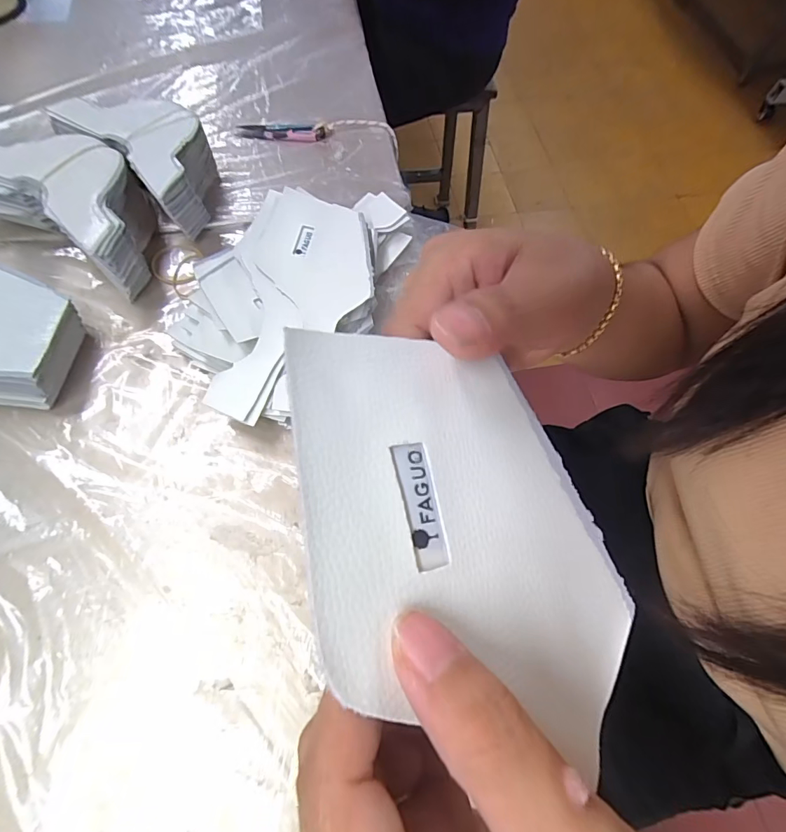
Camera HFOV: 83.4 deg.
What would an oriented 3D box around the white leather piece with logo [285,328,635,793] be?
[{"bbox_3d":[0.024,0.035,0.130,0.102,0.006,0.119,0,73,-31],"label":"white leather piece with logo"}]

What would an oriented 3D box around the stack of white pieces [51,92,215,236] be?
[{"bbox_3d":[-0.236,-0.263,0.447,0.167,0.063,0.096,40,70,14],"label":"stack of white pieces"}]

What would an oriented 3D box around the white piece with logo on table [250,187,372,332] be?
[{"bbox_3d":[-0.072,-0.142,0.395,0.096,0.011,0.145,-2,67,-12],"label":"white piece with logo on table"}]

